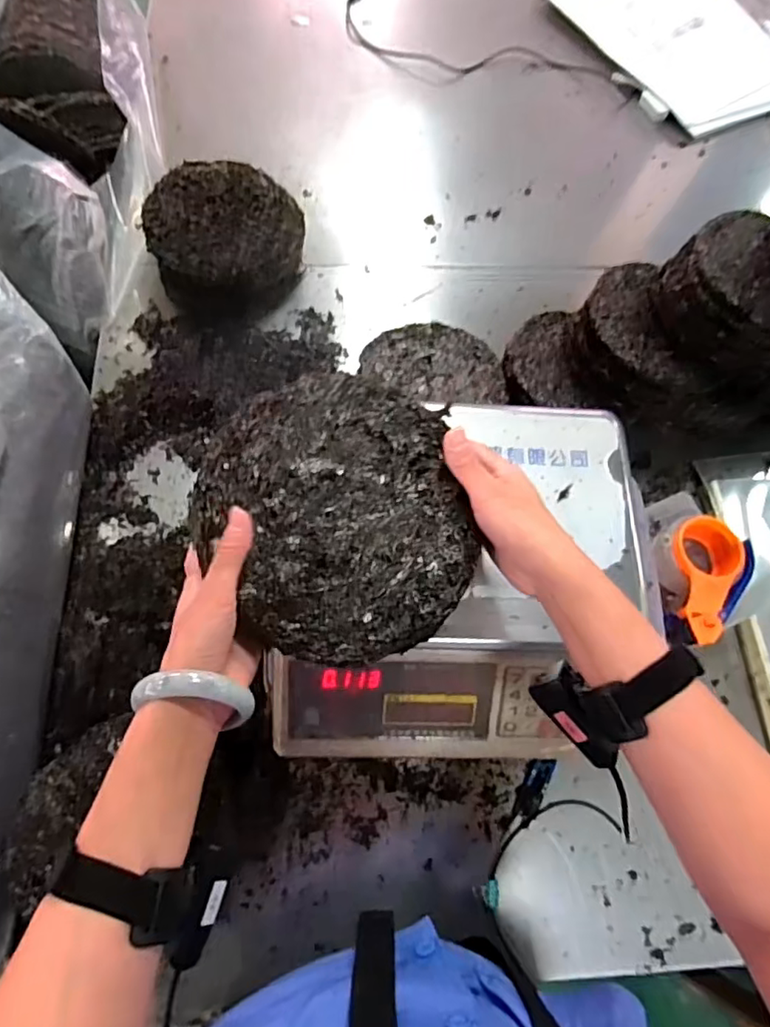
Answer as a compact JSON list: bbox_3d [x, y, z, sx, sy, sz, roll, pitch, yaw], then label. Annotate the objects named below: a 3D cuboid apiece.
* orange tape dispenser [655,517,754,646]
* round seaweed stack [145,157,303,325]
[{"bbox_3d":[0.365,0.076,0.710,0.103,0.068,0.152,32,70,8],"label":"orange tape dispenser"},{"bbox_3d":[-0.237,-0.410,0.911,0.221,0.126,0.208,1,69,-3],"label":"round seaweed stack"}]

